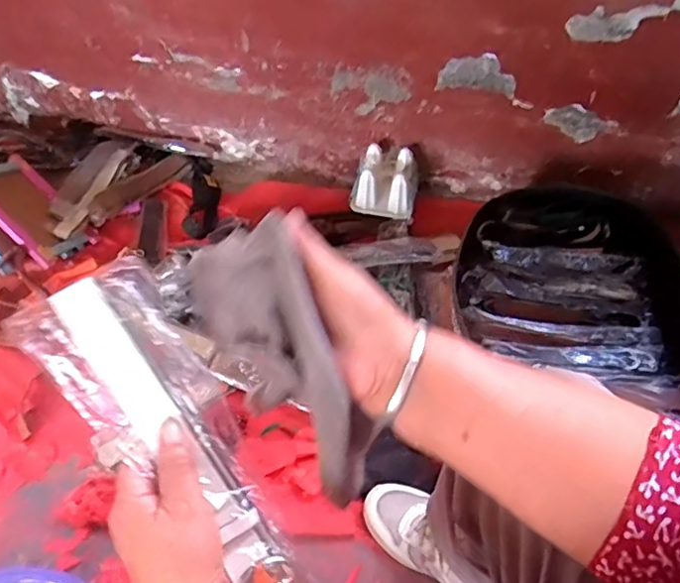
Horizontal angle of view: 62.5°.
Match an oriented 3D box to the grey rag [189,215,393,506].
[{"bbox_3d":[-0.039,0.040,0.379,0.068,0.087,0.201,-28,76,-18],"label":"grey rag"}]

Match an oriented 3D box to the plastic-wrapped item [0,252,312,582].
[{"bbox_3d":[-0.098,0.104,0.361,0.080,0.021,0.256,-35,94,-22],"label":"plastic-wrapped item"}]

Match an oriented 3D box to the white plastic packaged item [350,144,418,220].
[{"bbox_3d":[0.089,-0.218,1.089,0.121,0.079,0.104,11,55,7],"label":"white plastic packaged item"}]

